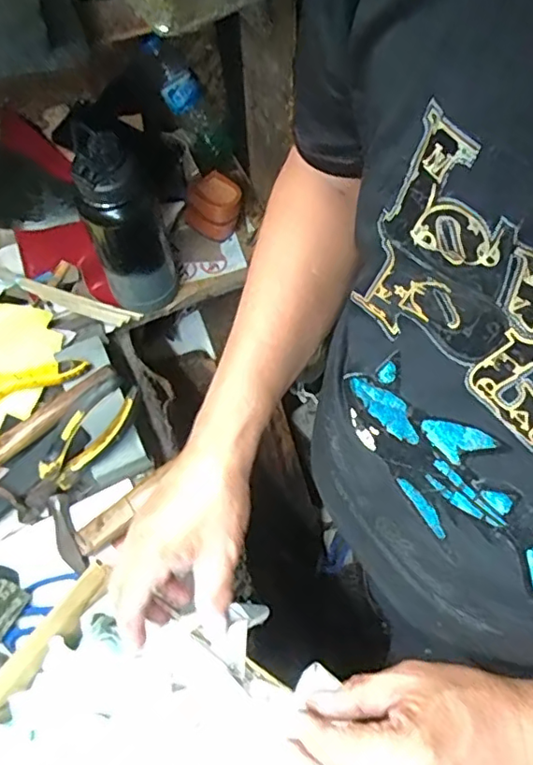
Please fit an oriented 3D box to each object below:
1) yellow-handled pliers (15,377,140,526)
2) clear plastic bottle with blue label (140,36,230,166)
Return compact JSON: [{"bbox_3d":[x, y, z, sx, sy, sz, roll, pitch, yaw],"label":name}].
[{"bbox_3d":[-0.208,0.071,0.614,0.184,0.056,0.019,-45,36,0],"label":"yellow-handled pliers"},{"bbox_3d":[-0.118,-0.414,0.854,0.062,0.190,0.057,-49,30,-23],"label":"clear plastic bottle with blue label"}]

